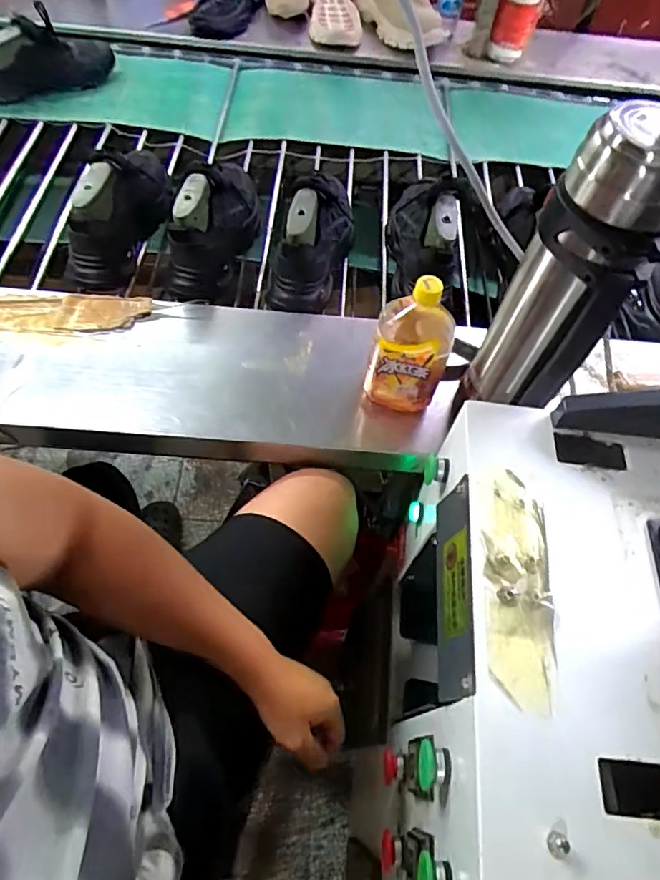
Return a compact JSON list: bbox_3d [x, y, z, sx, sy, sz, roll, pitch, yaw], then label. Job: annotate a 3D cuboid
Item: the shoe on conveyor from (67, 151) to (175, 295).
[{"bbox_3d":[-0.337,-0.368,0.872,0.092,0.124,0.230,11,60,3],"label":"shoe on conveyor"}]

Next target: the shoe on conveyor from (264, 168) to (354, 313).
[{"bbox_3d":[-0.026,-0.324,0.875,0.095,0.137,0.223,16,61,6],"label":"shoe on conveyor"}]

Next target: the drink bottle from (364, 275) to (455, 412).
[{"bbox_3d":[0.100,-0.115,0.681,0.092,0.193,0.067,9,60,2],"label":"drink bottle"}]

